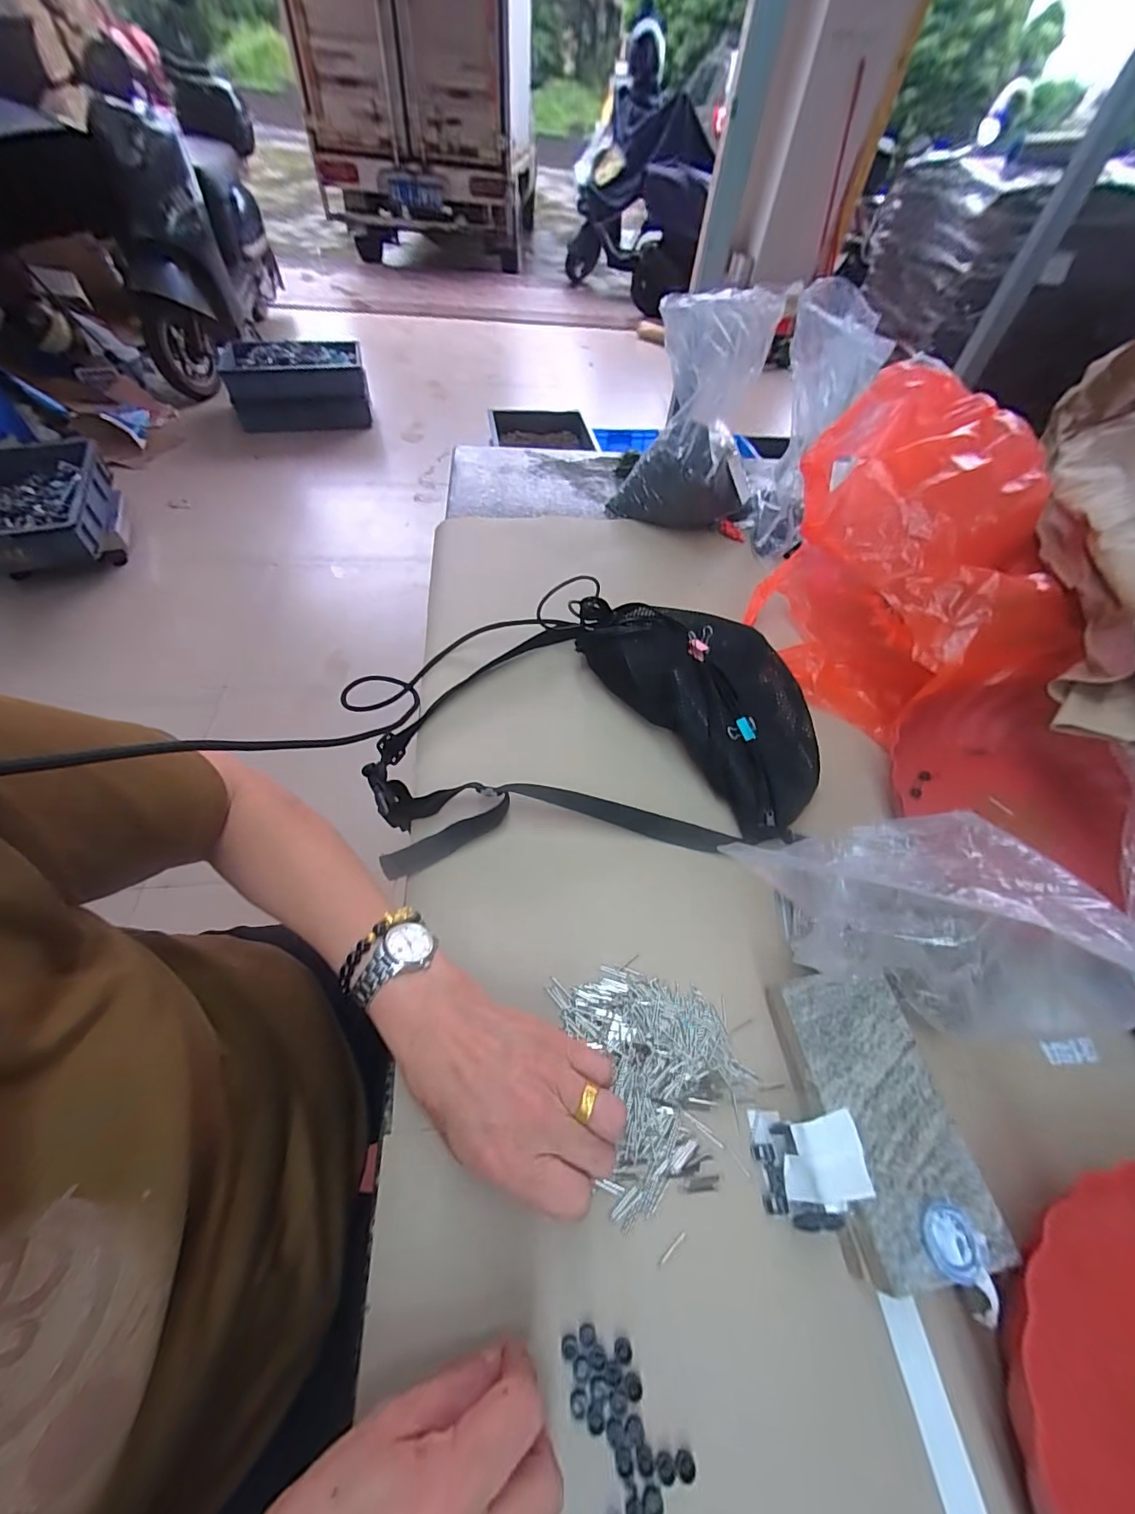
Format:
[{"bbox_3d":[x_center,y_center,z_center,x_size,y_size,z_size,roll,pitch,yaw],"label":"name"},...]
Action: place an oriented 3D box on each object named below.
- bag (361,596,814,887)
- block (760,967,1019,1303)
[{"bbox_3d":[0.039,-0.042,0.454,0.388,0.083,0.255,-2,54,-6],"label":"bag"},{"bbox_3d":[0.187,0.219,0.307,0.083,0.035,0.146,-4,54,-7],"label":"block"}]

